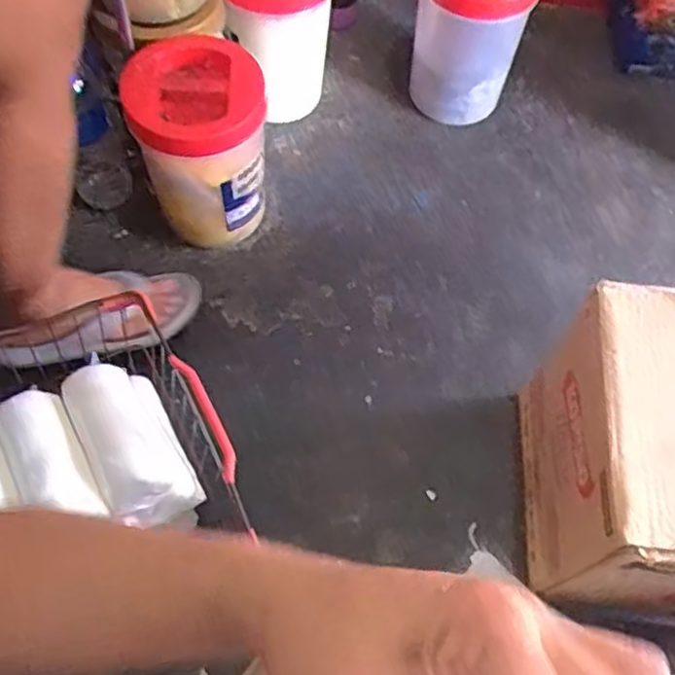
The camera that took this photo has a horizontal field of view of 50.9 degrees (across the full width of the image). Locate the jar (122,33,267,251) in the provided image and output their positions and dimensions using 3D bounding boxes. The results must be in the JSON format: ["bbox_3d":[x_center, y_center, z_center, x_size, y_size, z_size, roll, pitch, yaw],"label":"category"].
[{"bbox_3d":[-0.172,-0.251,0.930,0.147,0.261,0.153,1,62,-2],"label":"jar"}]

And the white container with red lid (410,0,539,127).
[{"bbox_3d":[0.192,-0.448,1.046,0.159,0.296,0.131,4,62,0],"label":"white container with red lid"}]

